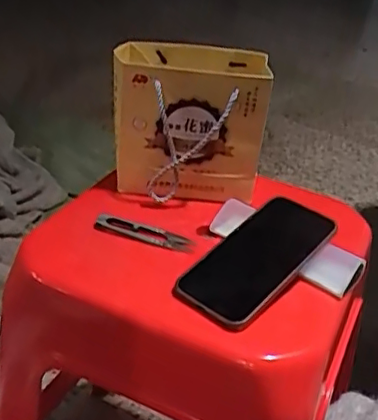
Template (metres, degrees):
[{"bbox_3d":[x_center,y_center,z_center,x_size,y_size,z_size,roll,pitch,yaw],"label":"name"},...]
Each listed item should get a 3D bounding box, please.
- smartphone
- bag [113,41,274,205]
[{"bbox_3d":[0.064,0.042,0.547,0.157,0.014,0.083,-37,43,-28],"label":"smartphone"},{"bbox_3d":[-0.001,-0.093,0.655,0.156,0.149,0.092,5,32,-2],"label":"bag"}]

